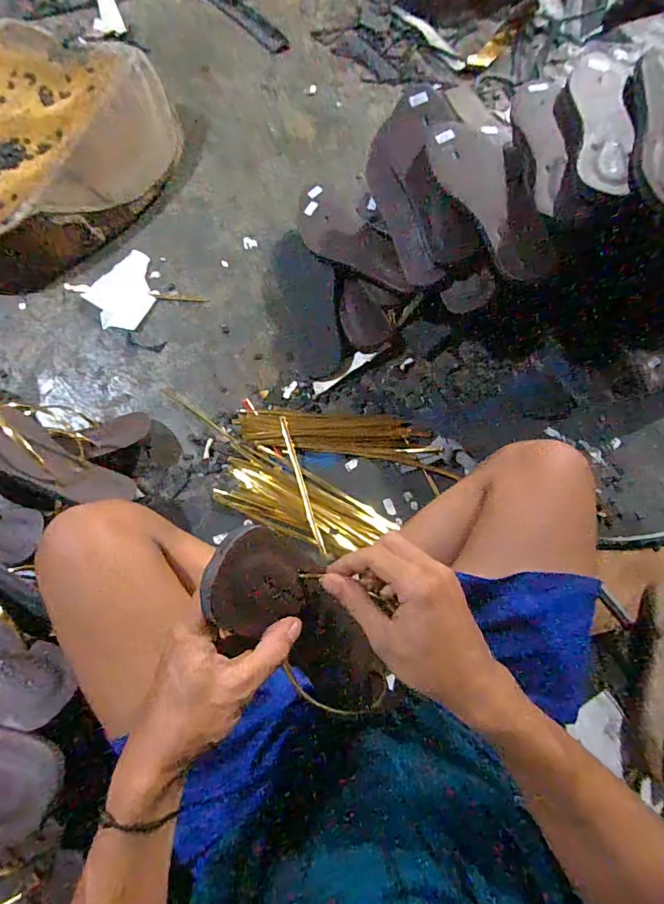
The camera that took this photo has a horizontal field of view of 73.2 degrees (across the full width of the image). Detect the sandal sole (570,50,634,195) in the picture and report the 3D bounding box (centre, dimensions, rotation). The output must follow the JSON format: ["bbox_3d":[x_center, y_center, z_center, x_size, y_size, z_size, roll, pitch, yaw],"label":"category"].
[{"bbox_3d":[0.325,-0.402,0.539,0.060,0.025,0.230,8,75,1],"label":"sandal sole"}]

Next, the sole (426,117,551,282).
[{"bbox_3d":[0.204,-0.325,0.581,0.087,0.031,0.220,-24,94,6],"label":"sole"}]

